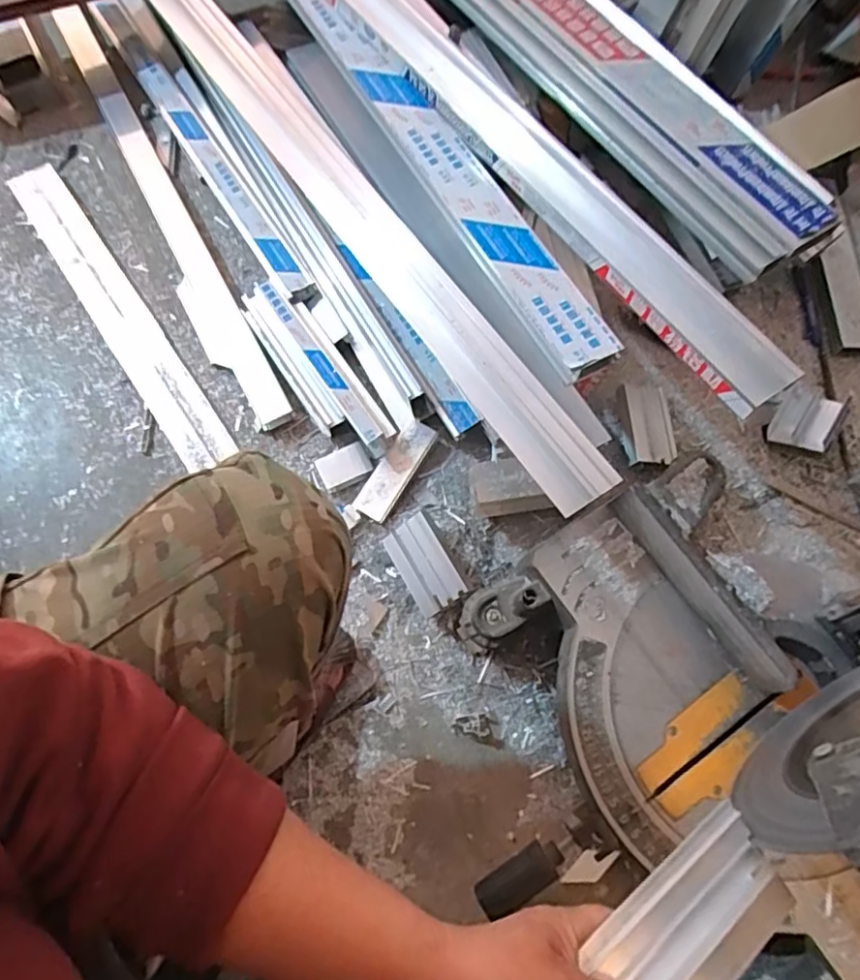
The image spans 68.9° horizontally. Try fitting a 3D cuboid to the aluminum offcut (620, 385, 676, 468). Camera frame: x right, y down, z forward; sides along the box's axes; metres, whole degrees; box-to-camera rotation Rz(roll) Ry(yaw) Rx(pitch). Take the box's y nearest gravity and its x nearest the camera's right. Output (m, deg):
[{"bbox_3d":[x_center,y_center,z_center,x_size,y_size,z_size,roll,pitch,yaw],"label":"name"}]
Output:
[{"bbox_3d":[0.280,-0.082,0.812,0.066,0.033,0.112,-1,72,0],"label":"aluminum offcut"}]

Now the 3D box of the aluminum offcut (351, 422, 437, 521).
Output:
[{"bbox_3d":[-0.043,-0.023,0.796,0.041,0.022,0.136,32,75,10],"label":"aluminum offcut"}]

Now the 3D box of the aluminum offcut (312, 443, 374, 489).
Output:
[{"bbox_3d":[-0.111,-0.031,0.802,0.064,0.009,0.042,-25,90,-12],"label":"aluminum offcut"}]

